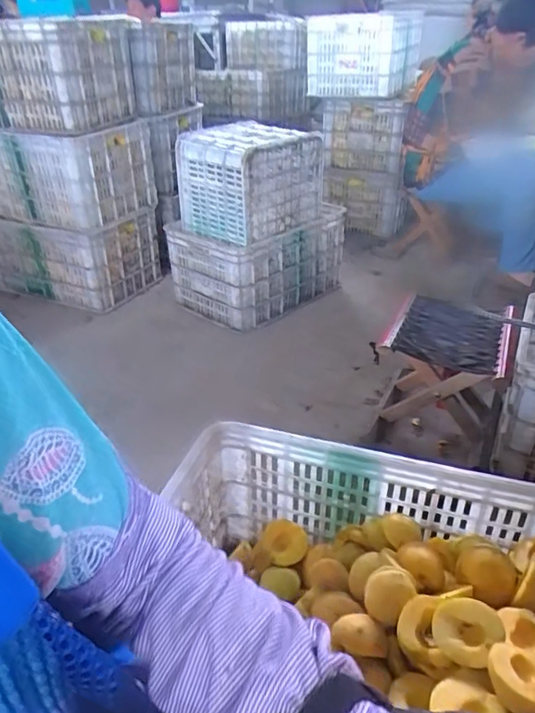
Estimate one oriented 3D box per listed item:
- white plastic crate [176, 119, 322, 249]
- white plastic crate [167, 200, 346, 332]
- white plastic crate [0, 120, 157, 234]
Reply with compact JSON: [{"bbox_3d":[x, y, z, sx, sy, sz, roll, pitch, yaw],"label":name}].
[{"bbox_3d":[-0.054,-0.533,1.599,0.319,0.265,0.339,22,39,32],"label":"white plastic crate"},{"bbox_3d":[-0.021,-0.310,1.767,0.330,0.293,0.497,25,40,35],"label":"white plastic crate"},{"bbox_3d":[-0.635,-0.577,1.676,0.459,0.259,0.317,5,33,10],"label":"white plastic crate"}]

